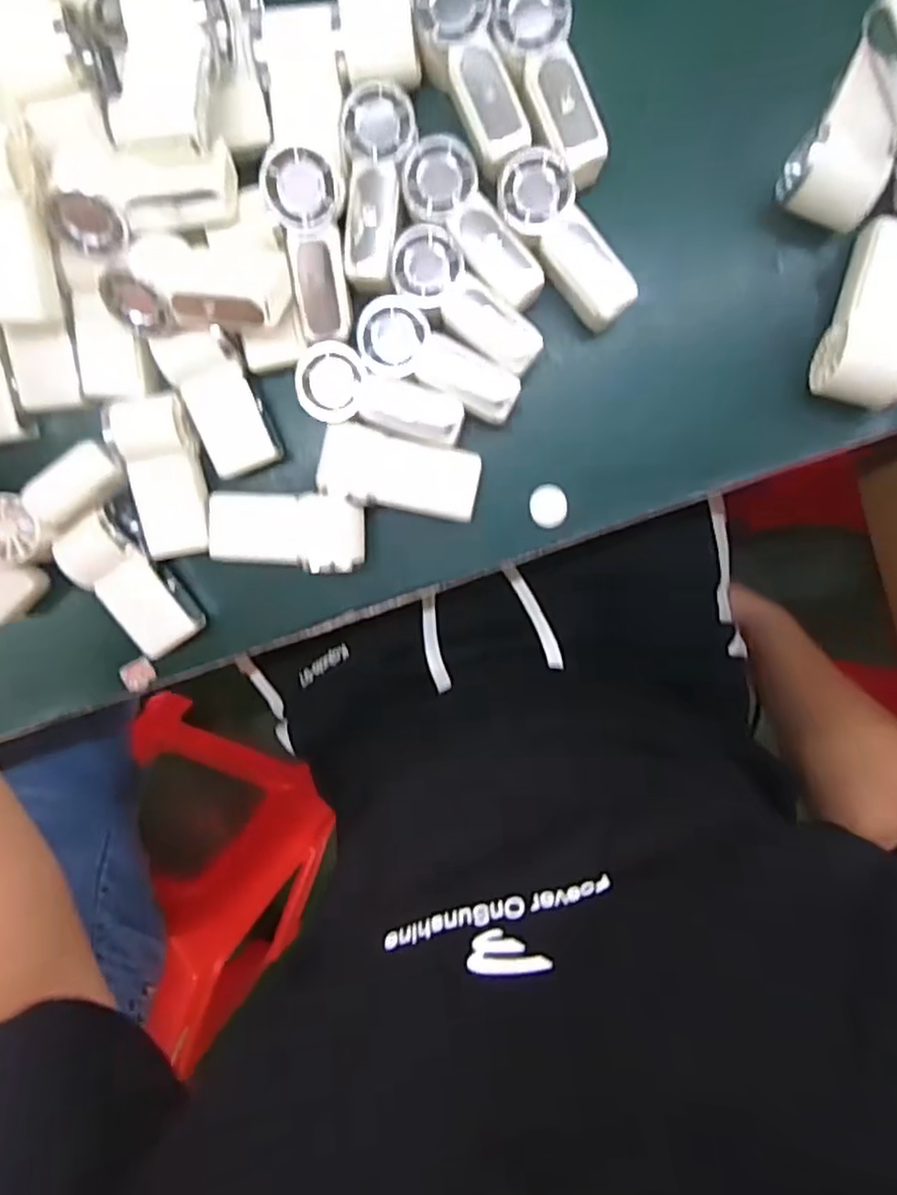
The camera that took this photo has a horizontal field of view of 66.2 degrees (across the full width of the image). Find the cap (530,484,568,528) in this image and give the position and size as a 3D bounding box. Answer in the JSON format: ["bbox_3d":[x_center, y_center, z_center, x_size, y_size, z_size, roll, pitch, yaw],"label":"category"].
[{"bbox_3d":[0.062,-0.057,0.428,0.023,0.004,0.026,-2,98,5],"label":"cap"}]

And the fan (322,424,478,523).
[{"bbox_3d":[-0.028,-0.074,0.412,0.091,0.029,0.042,14,99,2],"label":"fan"}]

